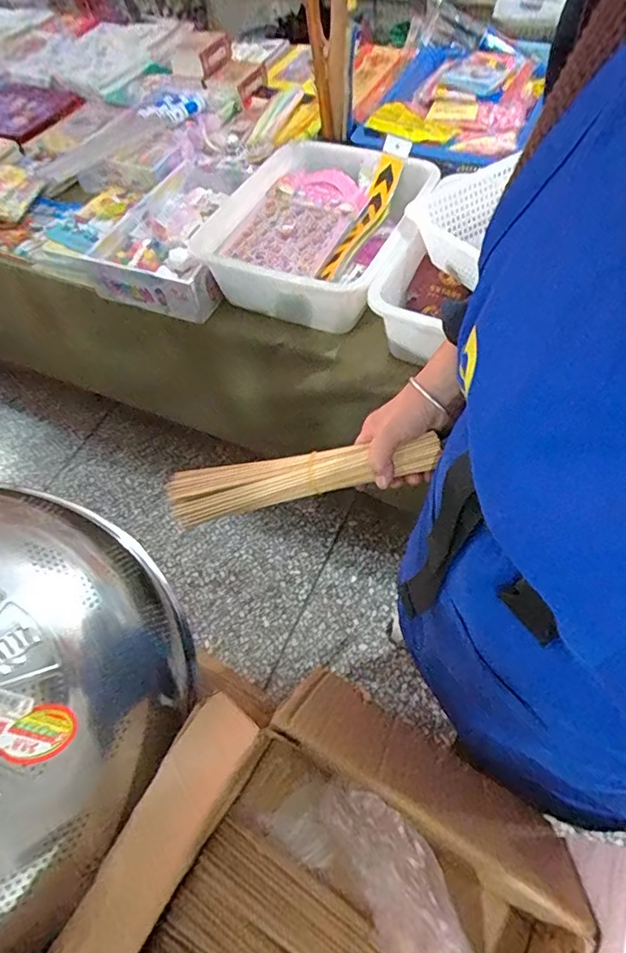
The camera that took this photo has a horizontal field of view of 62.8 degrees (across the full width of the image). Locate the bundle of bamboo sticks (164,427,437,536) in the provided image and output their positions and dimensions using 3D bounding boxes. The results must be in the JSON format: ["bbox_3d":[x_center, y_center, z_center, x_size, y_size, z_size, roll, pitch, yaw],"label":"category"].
[{"bbox_3d":[-0.021,0.004,0.527,0.295,0.028,0.058,-11,56,21],"label":"bundle of bamboo sticks"}]

